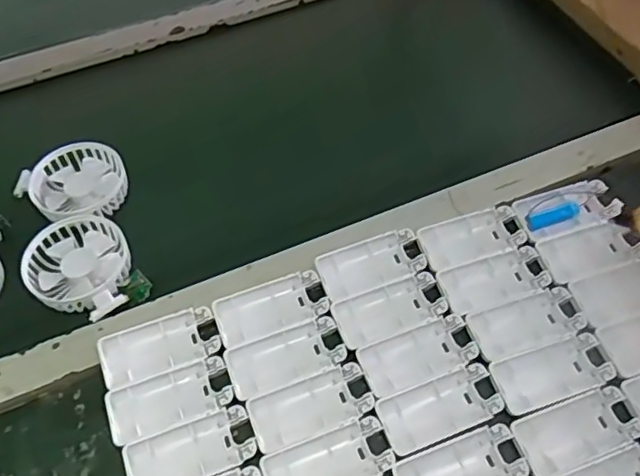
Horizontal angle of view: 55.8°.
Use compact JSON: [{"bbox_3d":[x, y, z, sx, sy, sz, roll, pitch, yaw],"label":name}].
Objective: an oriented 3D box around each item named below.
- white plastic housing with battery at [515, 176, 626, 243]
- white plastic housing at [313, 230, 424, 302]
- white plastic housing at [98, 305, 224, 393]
[{"bbox_3d":[0.230,-0.028,0.565,0.090,0.019,0.045,-15,60,-8],"label":"white plastic housing with battery"},{"bbox_3d":[0.046,0.024,0.542,0.093,0.014,0.044,-19,60,-11],"label":"white plastic housing"},{"bbox_3d":[-0.133,0.089,0.501,0.094,0.010,0.045,-18,60,-10],"label":"white plastic housing"}]

